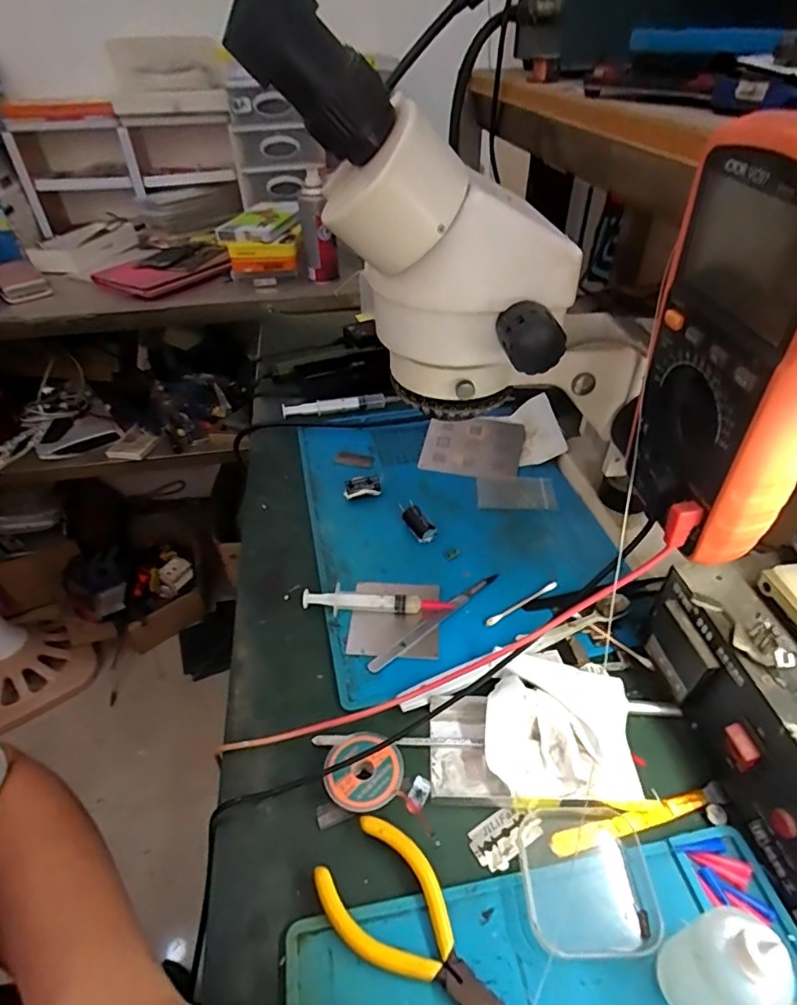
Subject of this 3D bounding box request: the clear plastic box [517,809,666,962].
[{"bbox_3d":[0.098,0.195,0.278,0.067,0.015,0.064,-2,42,0],"label":"clear plastic box"}]

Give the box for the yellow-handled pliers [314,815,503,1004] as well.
[{"bbox_3d":[0.016,0.216,0.254,0.052,0.011,0.127,-34,51,-30],"label":"yellow-handled pliers"}]

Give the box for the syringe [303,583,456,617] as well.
[{"bbox_3d":[-0.016,0.077,0.410,0.113,0.015,0.018,0,42,2],"label":"syringe"}]

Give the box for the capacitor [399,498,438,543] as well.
[{"bbox_3d":[0.016,0.017,0.477,0.019,0.018,0.042,-21,45,-20],"label":"capacitor"}]

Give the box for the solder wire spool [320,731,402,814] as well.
[{"bbox_3d":[-0.021,0.161,0.317,0.045,0.013,0.044,-1,42,1],"label":"solder wire spool"}]

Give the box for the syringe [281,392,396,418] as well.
[{"bbox_3d":[-0.069,-0.116,0.637,0.138,0.014,0.019,-9,43,-7],"label":"syringe"}]

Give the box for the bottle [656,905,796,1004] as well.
[{"bbox_3d":[0.132,0.195,0.220,0.029,0.081,0.034,-14,42,-14],"label":"bottle"}]

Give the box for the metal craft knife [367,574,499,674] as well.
[{"bbox_3d":[0.029,0.089,0.407,0.129,0.004,0.010,-32,50,-28],"label":"metal craft knife"}]

